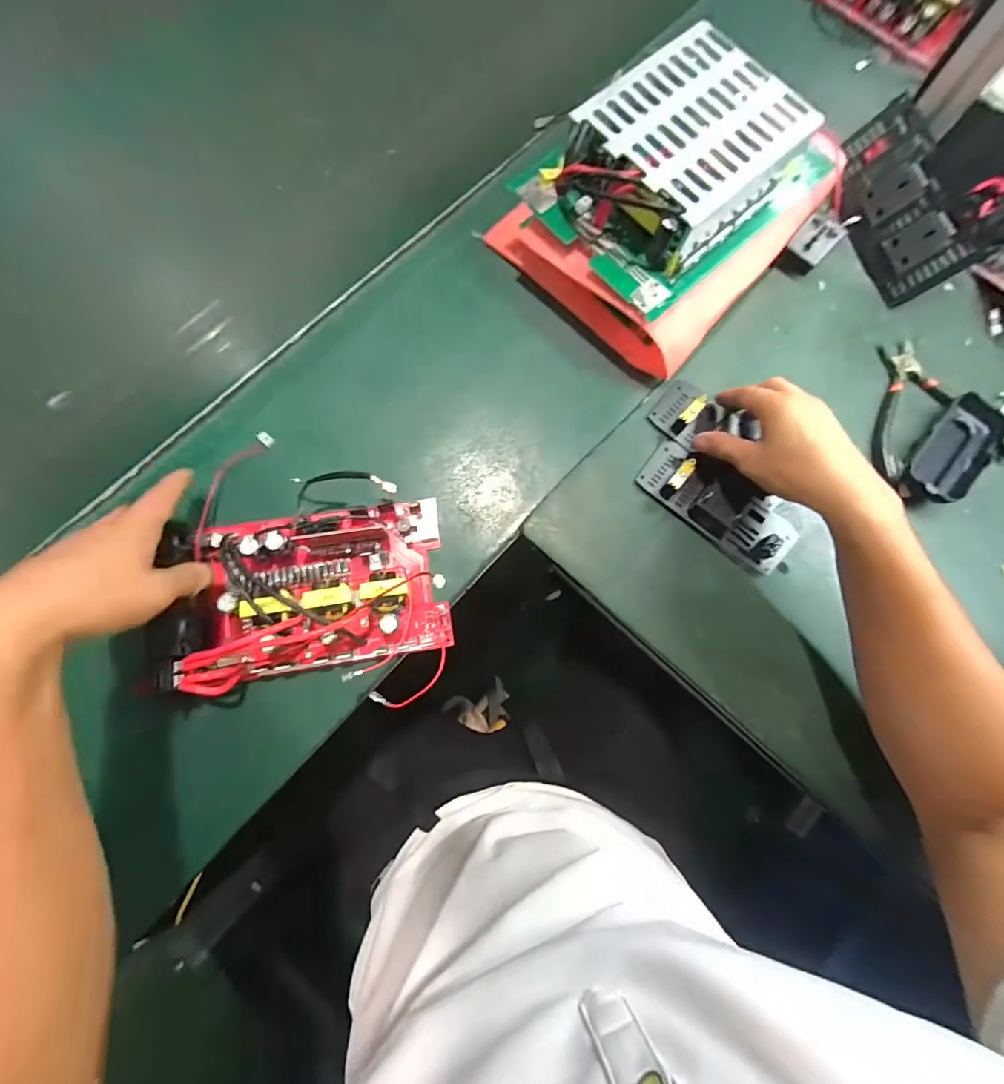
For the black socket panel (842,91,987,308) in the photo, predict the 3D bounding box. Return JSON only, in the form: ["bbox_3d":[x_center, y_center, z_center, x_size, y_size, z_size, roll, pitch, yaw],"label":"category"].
[{"bbox_3d":[0.393,-0.336,0.460,0.018,0.076,0.185,-5,77,-35],"label":"black socket panel"}]

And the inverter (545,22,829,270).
[{"bbox_3d":[0.151,-0.329,0.395,0.176,0.057,0.142,-41,81,-9],"label":"inverter"}]

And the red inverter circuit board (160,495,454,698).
[{"bbox_3d":[-0.151,0.038,0.370,0.204,0.060,0.133,-7,78,-3],"label":"red inverter circuit board"}]

